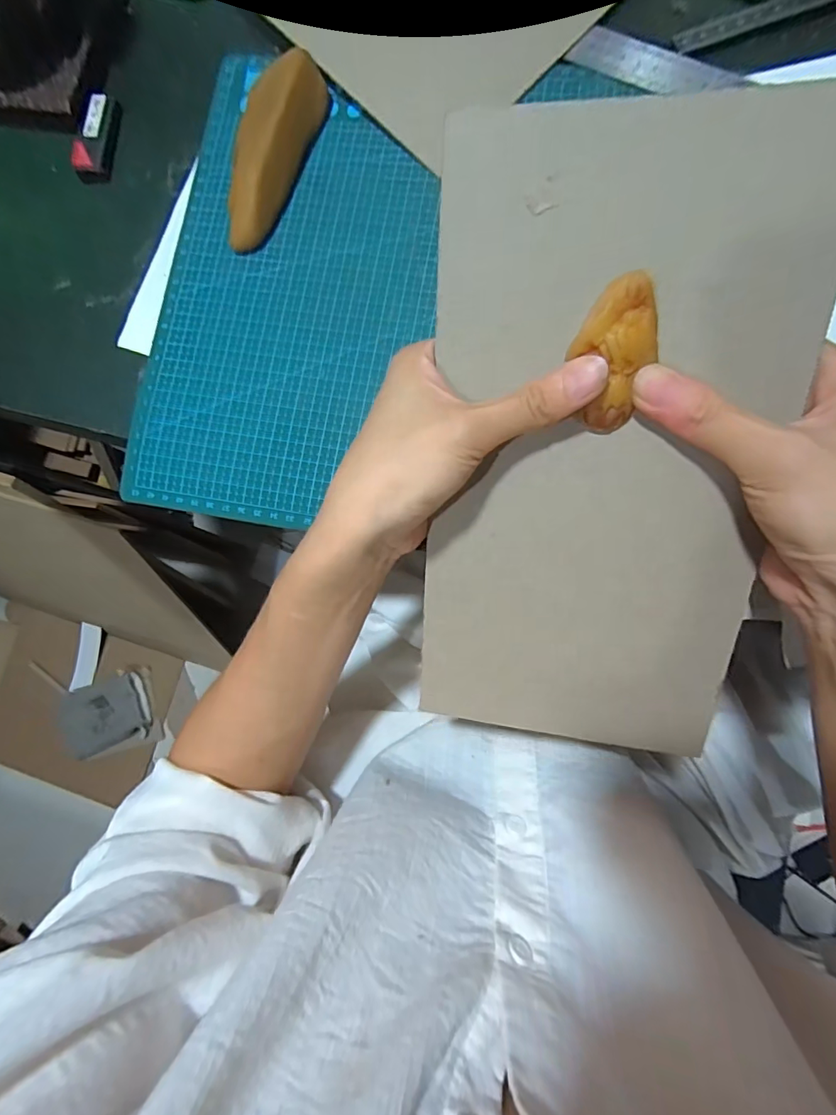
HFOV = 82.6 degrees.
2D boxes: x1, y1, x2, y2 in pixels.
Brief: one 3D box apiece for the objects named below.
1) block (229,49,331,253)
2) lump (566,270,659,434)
[{"bbox_3d":[-0.089,-0.242,0.284,0.031,0.024,0.112,23,88,9],"label":"block"},{"bbox_3d":[0.078,-0.079,0.189,0.033,0.009,0.057,1,118,7],"label":"lump"}]

